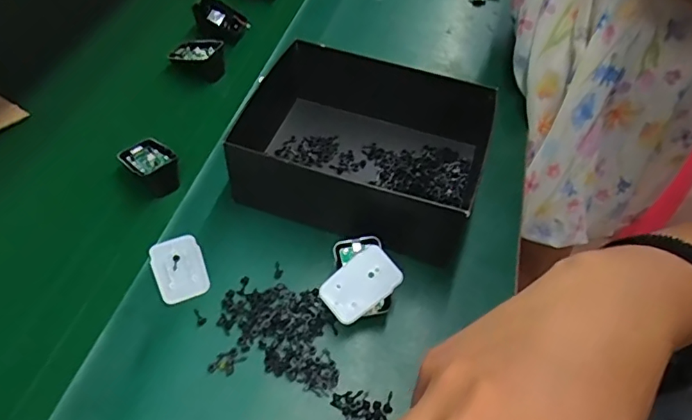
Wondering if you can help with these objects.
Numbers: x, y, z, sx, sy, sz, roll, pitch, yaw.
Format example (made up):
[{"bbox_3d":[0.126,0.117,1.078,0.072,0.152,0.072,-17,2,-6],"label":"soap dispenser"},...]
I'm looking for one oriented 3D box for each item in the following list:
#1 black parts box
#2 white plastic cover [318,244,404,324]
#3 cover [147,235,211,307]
[{"bbox_3d":[0.025,-0.065,0.542,0.238,0.086,0.191,16,52,7],"label":"black parts box"},{"bbox_3d":[0.013,0.065,0.452,0.069,0.005,0.044,-40,74,-15],"label":"white plastic cover"},{"bbox_3d":[-0.155,0.054,0.484,0.045,0.004,0.068,-20,56,-20],"label":"cover"}]

